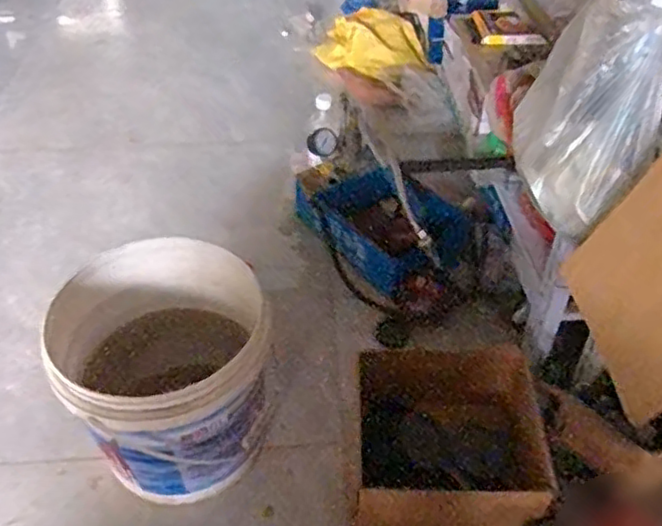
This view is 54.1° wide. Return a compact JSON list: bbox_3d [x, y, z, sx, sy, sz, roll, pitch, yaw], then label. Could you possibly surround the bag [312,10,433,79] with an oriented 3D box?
[{"bbox_3d":[0.093,-0.581,1.720,0.390,0.149,0.088,15,42,40],"label":"bag"}]

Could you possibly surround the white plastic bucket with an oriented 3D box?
[{"bbox_3d":[-0.216,0.153,0.870,0.263,0.256,0.251,-21,46,-20],"label":"white plastic bucket"}]

